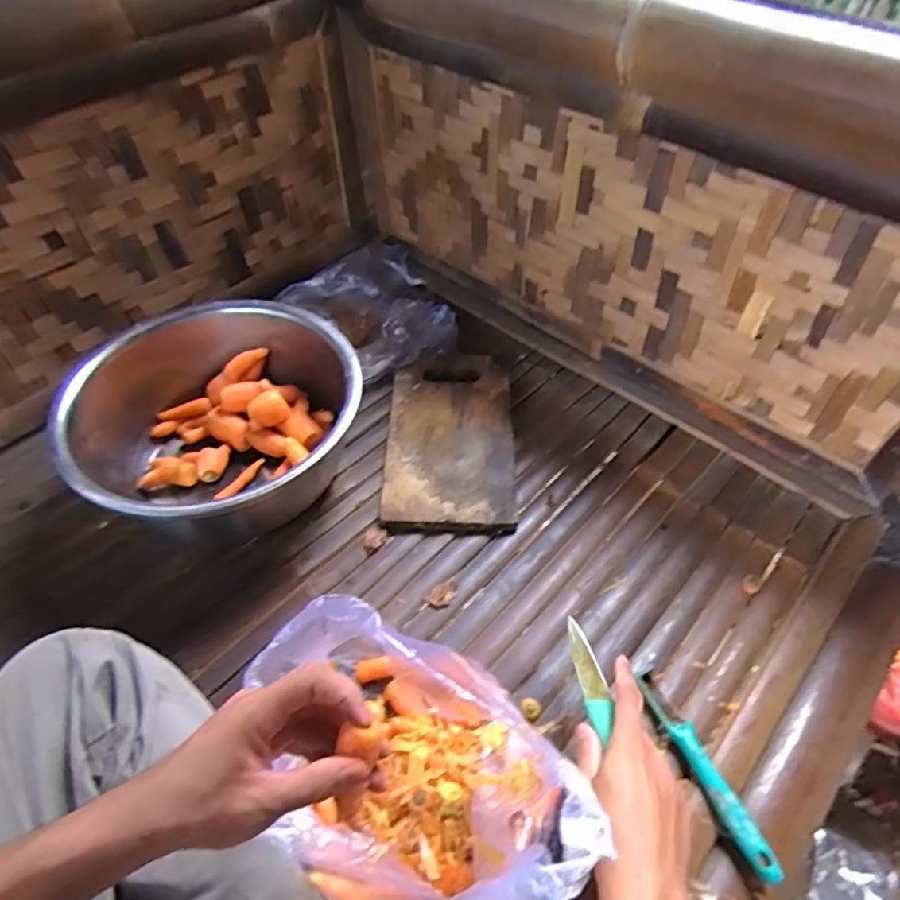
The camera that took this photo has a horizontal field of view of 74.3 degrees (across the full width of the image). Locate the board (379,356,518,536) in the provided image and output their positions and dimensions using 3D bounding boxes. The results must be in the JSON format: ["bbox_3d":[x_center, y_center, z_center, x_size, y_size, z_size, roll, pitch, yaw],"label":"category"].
[{"bbox_3d":[0.000,-0.019,0.741,0.153,0.019,0.268,-1,51,3],"label":"board"}]

